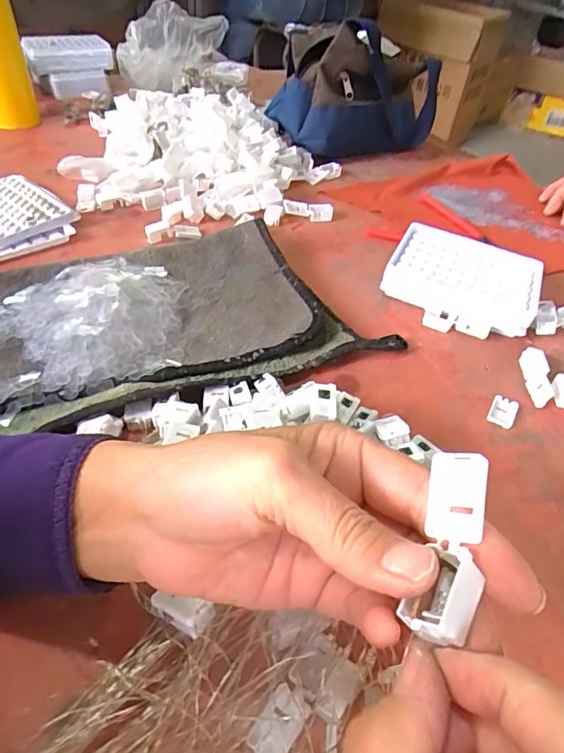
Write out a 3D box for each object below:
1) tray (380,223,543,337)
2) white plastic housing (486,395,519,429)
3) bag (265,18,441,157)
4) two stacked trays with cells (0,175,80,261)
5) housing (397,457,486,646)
[{"bbox_3d":[0.168,-0.090,0.470,0.135,0.035,0.107,22,46,14],"label":"tray"},{"bbox_3d":[0.163,0.026,0.371,0.018,0.004,0.028,24,46,16],"label":"white plastic housing"},{"bbox_3d":[0.099,-0.390,0.685,0.225,0.142,0.123,-9,46,-17],"label":"bag"},{"bbox_3d":[-0.276,-0.161,0.502,0.106,0.018,0.124,-26,53,-30],"label":"two stacked trays with cells"},{"bbox_3d":[0.050,0.049,0.149,0.019,0.014,0.054,15,59,8],"label":"housing"}]

